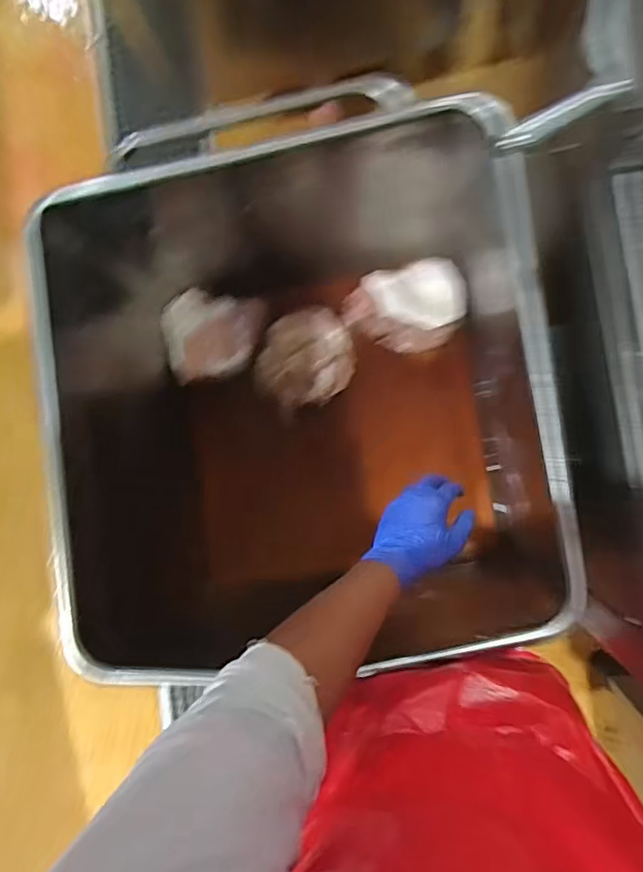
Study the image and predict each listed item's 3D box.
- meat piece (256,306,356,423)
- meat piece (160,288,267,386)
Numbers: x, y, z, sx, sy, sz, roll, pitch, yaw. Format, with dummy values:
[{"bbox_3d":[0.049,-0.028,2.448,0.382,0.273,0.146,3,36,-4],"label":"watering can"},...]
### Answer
[{"bbox_3d":[-0.035,-0.159,1.133,0.203,0.068,0.190,0,88,9],"label":"meat piece"},{"bbox_3d":[-0.230,-0.201,1.135,0.196,0.040,0.180,9,90,9],"label":"meat piece"}]

